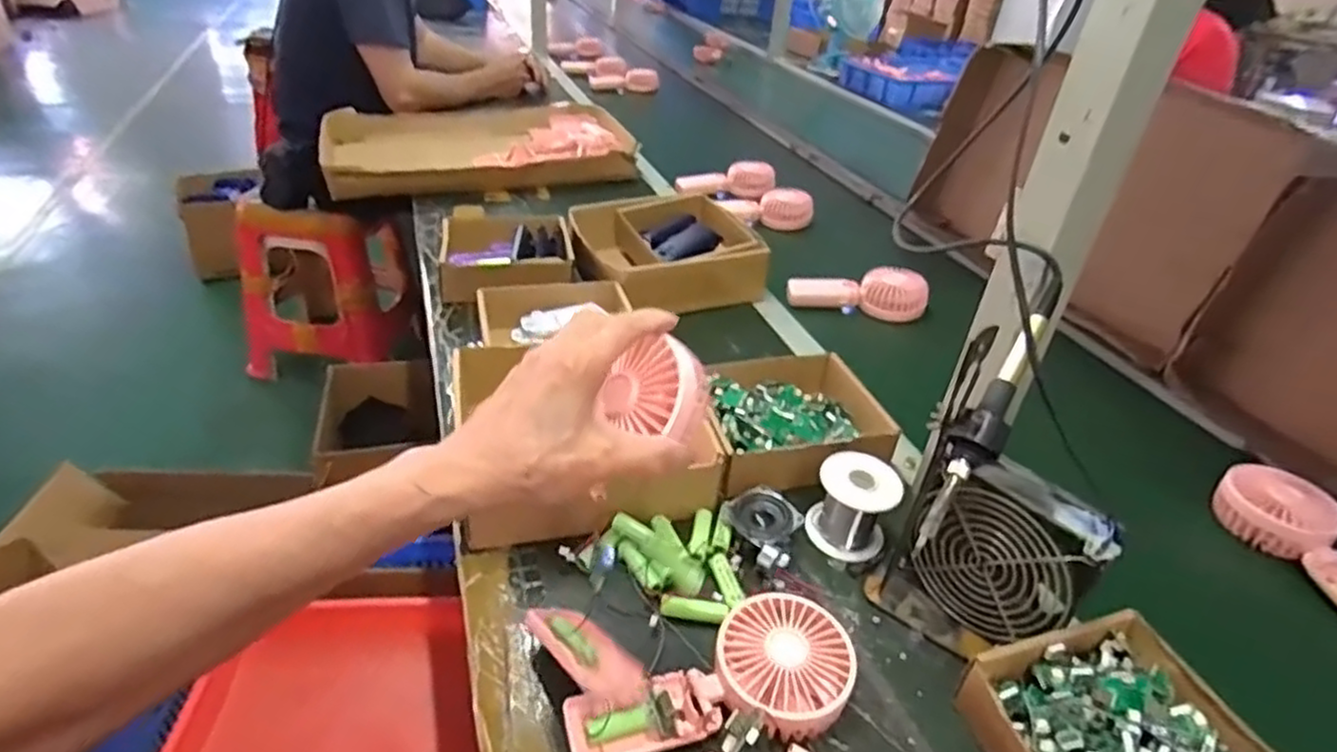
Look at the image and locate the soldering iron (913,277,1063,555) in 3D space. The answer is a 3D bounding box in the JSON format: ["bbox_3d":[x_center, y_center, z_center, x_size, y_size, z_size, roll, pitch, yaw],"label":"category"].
[{"bbox_3d":[0.210,0.018,0.458,0.029,0.023,0.211,25,70,27],"label":"soldering iron"}]

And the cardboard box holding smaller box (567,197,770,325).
[{"bbox_3d":[-0.004,-0.166,0.955,0.221,0.074,0.217,-8,37,-20],"label":"cardboard box holding smaller box"}]

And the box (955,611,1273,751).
[{"bbox_3d":[0.279,0.241,0.429,0.154,0.058,0.168,-4,35,-14],"label":"box"}]

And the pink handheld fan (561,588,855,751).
[{"bbox_3d":[0.029,0.205,0.463,0.189,0.053,0.088,-18,39,-10],"label":"pink handheld fan"}]

